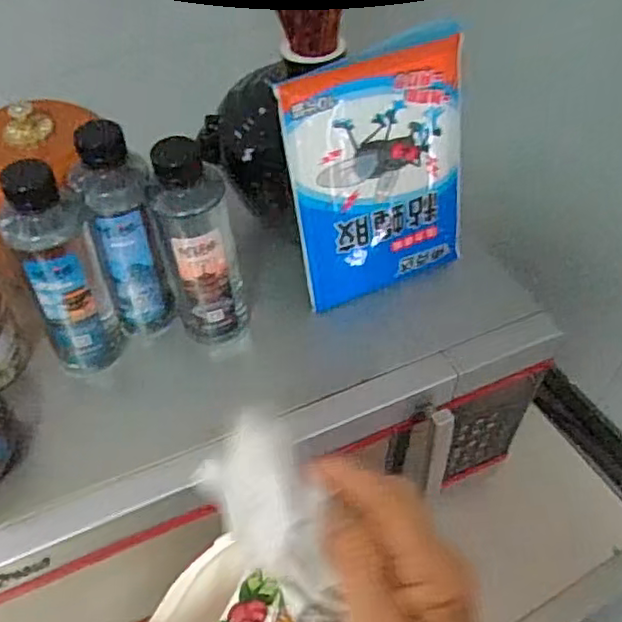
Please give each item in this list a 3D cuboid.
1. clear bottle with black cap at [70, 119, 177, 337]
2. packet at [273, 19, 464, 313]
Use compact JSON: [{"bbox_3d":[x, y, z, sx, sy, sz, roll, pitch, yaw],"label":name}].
[{"bbox_3d":[-0.133,-0.050,0.485,0.050,0.180,0.050,-9,50,-8],"label":"clear bottle with black cap"},{"bbox_3d":[0.056,-0.101,0.508,0.146,0.202,0.012,-21,39,-14],"label":"packet"}]

